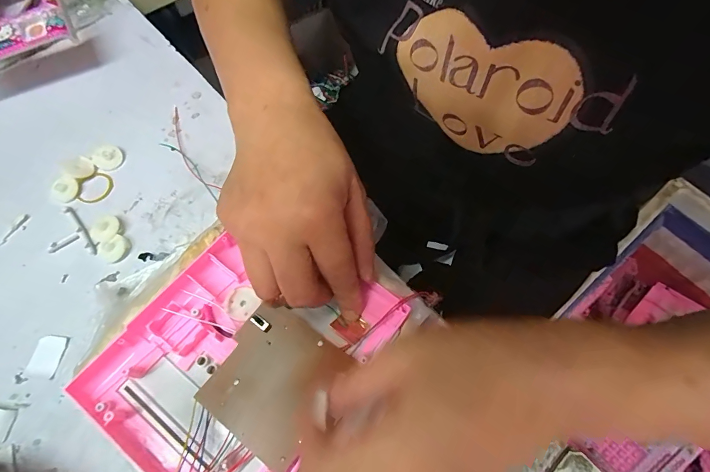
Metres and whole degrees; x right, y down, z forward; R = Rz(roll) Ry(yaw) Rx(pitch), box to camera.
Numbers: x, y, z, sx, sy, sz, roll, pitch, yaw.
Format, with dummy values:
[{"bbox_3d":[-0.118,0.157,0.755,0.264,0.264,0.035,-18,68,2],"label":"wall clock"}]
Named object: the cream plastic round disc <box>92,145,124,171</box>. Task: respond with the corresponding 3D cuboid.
[{"bbox_3d":[-0.217,-0.069,0.328,0.025,0.005,0.023,0,66,-1],"label":"cream plastic round disc"}]

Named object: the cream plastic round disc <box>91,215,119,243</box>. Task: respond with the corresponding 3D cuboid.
[{"bbox_3d":[-0.200,-0.007,0.300,0.023,0.007,0.023,0,66,-1],"label":"cream plastic round disc"}]

